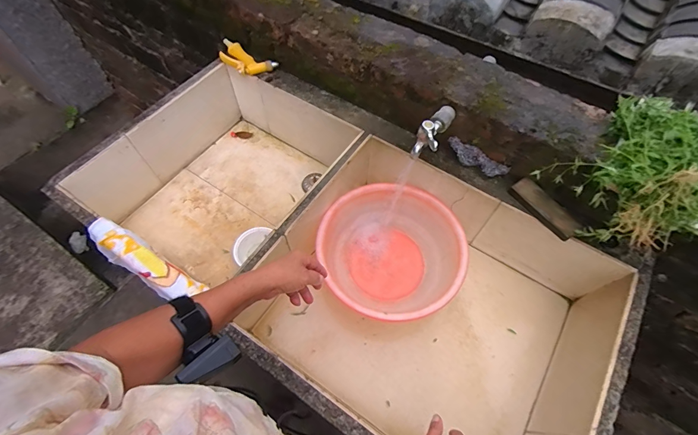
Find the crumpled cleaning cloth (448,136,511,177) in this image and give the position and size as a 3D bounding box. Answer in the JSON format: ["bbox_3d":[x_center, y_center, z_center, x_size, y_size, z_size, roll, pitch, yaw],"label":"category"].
[{"bbox_3d":[0.281,-0.130,0.760,0.139,0.036,0.032,25,63,12],"label":"crumpled cleaning cloth"}]

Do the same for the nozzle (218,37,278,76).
[{"bbox_3d":[-0.281,-0.426,0.926,0.170,0.036,0.069,28,64,14],"label":"nozzle"}]

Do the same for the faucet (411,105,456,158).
[{"bbox_3d":[0.172,-0.180,0.683,0.044,0.060,0.141,25,63,12],"label":"faucet"}]

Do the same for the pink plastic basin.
[{"bbox_3d":[0.096,0.085,0.813,0.307,0.115,0.315,1,61,-1],"label":"pink plastic basin"}]

